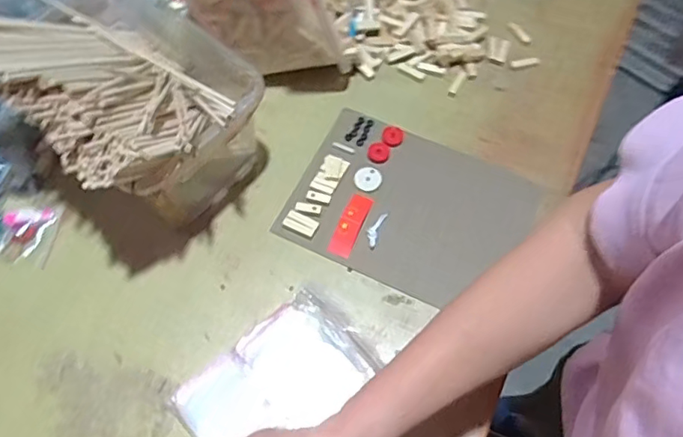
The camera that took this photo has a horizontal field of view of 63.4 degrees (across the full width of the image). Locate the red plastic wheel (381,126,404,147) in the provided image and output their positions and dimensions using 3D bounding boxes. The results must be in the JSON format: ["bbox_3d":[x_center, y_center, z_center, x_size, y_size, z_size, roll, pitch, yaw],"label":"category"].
[{"bbox_3d":[0.069,-0.109,0.740,0.028,0.007,0.030,0,65,1],"label":"red plastic wheel"}]

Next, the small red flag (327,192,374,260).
[{"bbox_3d":[0.012,0.007,0.688,0.028,0.004,0.084,22,67,11],"label":"small red flag"}]

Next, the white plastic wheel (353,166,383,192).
[{"bbox_3d":[0.034,-0.052,0.714,0.034,0.004,0.035,0,65,1],"label":"white plastic wheel"}]

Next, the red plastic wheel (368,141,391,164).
[{"bbox_3d":[0.049,-0.088,0.731,0.029,0.004,0.031,0,65,1],"label":"red plastic wheel"}]

